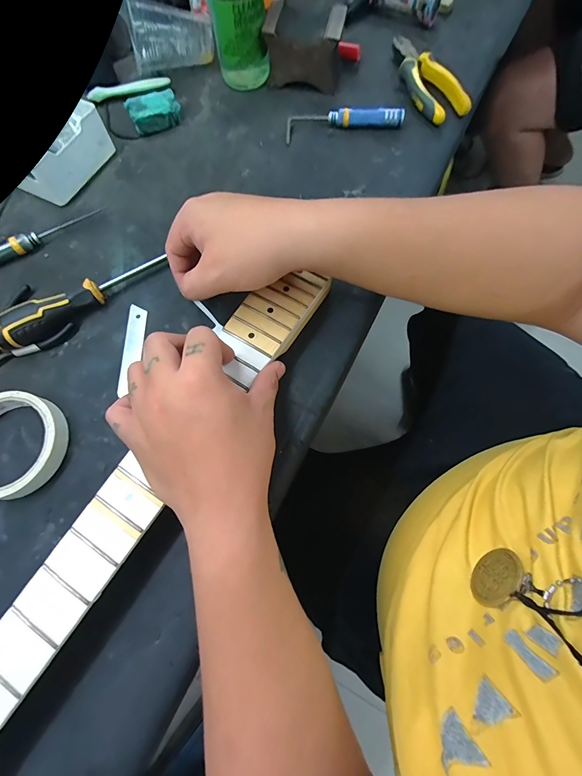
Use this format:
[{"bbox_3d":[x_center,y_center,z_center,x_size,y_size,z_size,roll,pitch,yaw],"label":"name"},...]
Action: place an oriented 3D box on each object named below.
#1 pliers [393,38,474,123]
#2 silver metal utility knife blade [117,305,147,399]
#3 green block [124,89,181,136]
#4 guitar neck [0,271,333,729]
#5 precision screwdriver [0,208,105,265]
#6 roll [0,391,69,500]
[{"bbox_3d":[0.172,-0.394,0.436,0.052,0.025,0.144,-16,73,-4],"label":"pliers"},{"bbox_3d":[-0.156,-0.038,0.339,0.019,0.004,0.096,-1,71,-2],"label":"silver metal utility knife blade"},{"bbox_3d":[-0.168,-0.341,0.427,0.060,0.032,0.030,-28,74,-8],"label":"green block"},{"bbox_3d":[-0.155,0.141,0.255,0.076,0.030,0.619,32,75,11],"label":"guitar neck"},{"bbox_3d":[-0.286,-0.163,0.373,0.159,0.020,0.016,-36,75,-10],"label":"precision screwdriver"},{"bbox_3d":[-0.248,0.050,0.301,0.090,0.021,0.092,0,72,1],"label":"roll"}]

